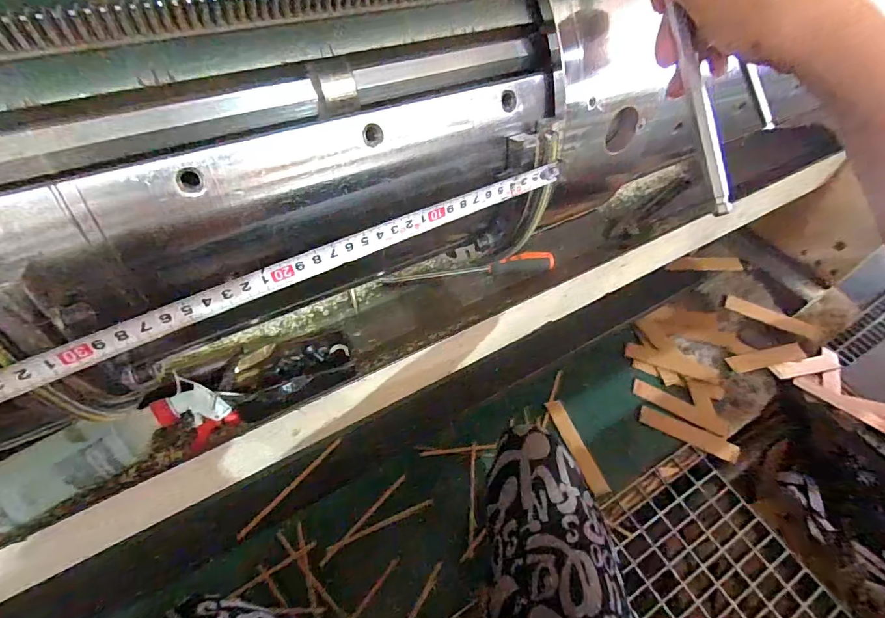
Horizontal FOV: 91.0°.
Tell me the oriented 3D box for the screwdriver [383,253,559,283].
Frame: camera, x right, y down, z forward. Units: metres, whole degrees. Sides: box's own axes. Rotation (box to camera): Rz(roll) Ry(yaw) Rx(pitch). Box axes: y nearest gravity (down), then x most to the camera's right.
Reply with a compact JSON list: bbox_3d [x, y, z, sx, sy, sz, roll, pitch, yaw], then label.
[{"bbox_3d":[0.044,-0.061,0.687,0.271,0.035,0.028,-6,52,-10],"label":"screwdriver"}]

